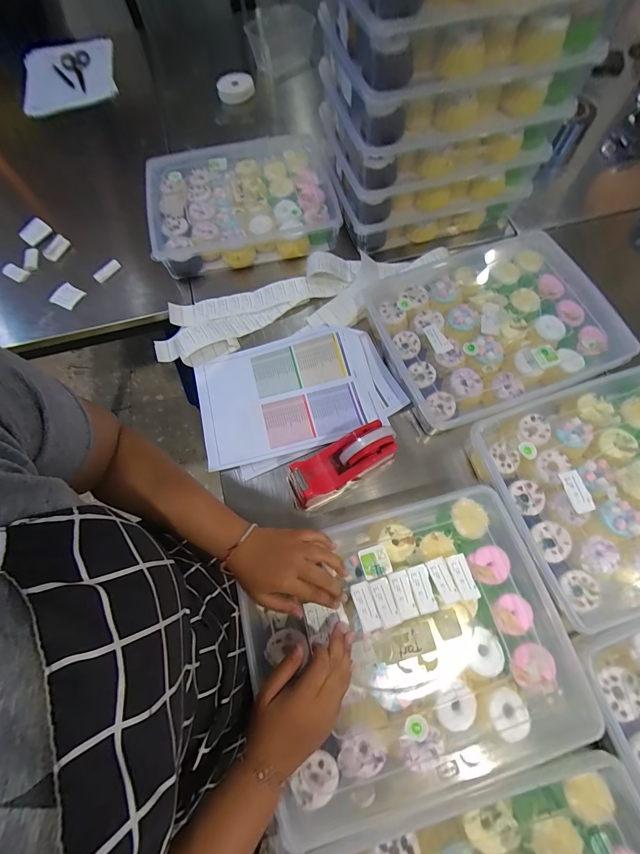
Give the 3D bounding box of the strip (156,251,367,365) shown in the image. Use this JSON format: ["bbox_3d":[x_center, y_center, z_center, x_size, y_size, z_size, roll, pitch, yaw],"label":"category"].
[{"bbox_3d":[-0.110,-0.217,0.638,0.420,0.067,0.154,-16,70,-5],"label":"strip"}]

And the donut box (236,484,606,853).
[{"bbox_3d":[0.103,0.255,0.417,0.377,0.065,0.283,-14,70,-8],"label":"donut box"}]

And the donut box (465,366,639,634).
[{"bbox_3d":[0.435,0.072,0.483,0.367,0.058,0.288,-20,70,-6],"label":"donut box"}]

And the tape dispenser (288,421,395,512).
[{"bbox_3d":[0.030,0.055,0.489,0.162,0.102,0.064,-27,71,-9],"label":"tape dispenser"}]

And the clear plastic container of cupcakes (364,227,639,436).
[{"bbox_3d":[0.294,-0.174,0.590,0.376,0.060,0.300,-21,70,-6],"label":"clear plastic container of cupcakes"}]

